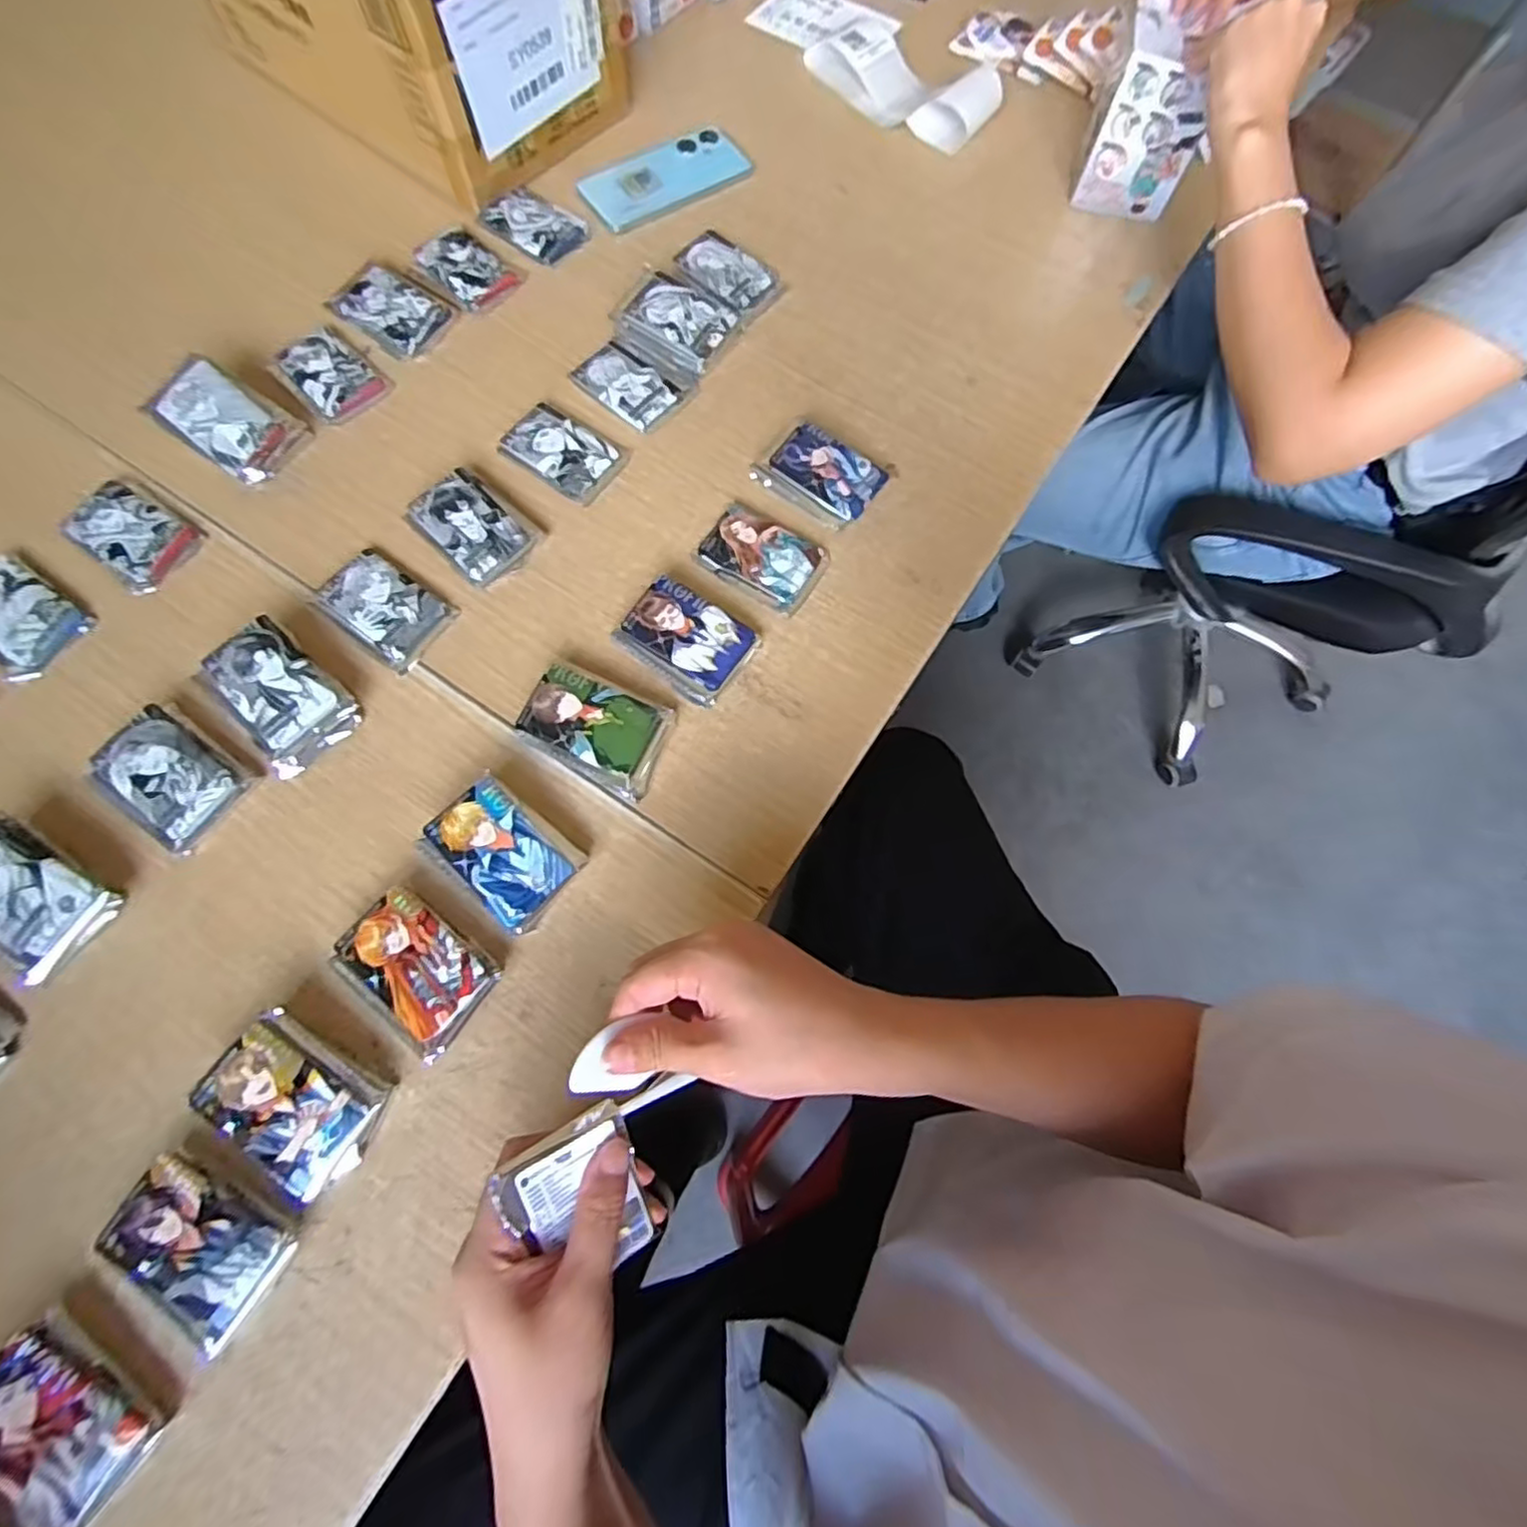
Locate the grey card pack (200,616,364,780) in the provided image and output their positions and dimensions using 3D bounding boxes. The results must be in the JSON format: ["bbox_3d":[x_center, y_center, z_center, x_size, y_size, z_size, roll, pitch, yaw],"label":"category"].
[{"bbox_3d":[-0.332,-0.046,0.474,0.092,0.032,0.064,43,75,11],"label":"grey card pack"}]

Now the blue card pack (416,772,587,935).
[{"bbox_3d":[-0.167,0.058,0.444,0.087,0.030,0.064,39,74,10],"label":"blue card pack"}]

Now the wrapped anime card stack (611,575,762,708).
[{"bbox_3d":[-0.057,-0.091,0.503,0.088,0.020,0.065,35,74,9],"label":"wrapped anime card stack"}]

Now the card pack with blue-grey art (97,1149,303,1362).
[{"bbox_3d":[-0.302,0.258,0.374,0.087,0.028,0.062,39,74,10],"label":"card pack with blue-grey art"}]

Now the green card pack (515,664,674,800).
[{"bbox_3d":[-0.118,-0.024,0.479,0.094,0.020,0.066,20,72,4],"label":"green card pack"}]

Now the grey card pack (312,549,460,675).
[{"bbox_3d":[-0.281,-0.115,0.510,0.092,0.011,0.061,34,74,9],"label":"grey card pack"}]

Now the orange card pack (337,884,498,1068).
[{"bbox_3d":[-0.213,0.126,0.423,0.090,0.019,0.064,38,74,10],"label":"orange card pack"}]

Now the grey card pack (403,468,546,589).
[{"bbox_3d":[-0.222,-0.181,0.527,0.083,0.019,0.061,41,75,11],"label":"grey card pack"}]

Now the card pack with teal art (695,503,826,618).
[{"bbox_3d":[-0.002,-0.163,0.534,0.093,0.011,0.065,32,73,8],"label":"card pack with teal art"}]

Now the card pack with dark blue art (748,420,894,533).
[{"bbox_3d":[0.045,-0.232,0.553,0.092,0.021,0.068,33,73,8],"label":"card pack with dark blue art"}]

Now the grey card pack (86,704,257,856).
[{"bbox_3d":[-0.394,0.007,0.460,0.089,0.023,0.063,38,74,10],"label":"grey card pack"}]

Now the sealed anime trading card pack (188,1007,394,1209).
[{"bbox_3d":[-0.266,0.194,0.391,0.085,0.034,0.067,33,73,8],"label":"sealed anime trading card pack"}]

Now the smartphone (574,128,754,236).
[{"bbox_3d":[-0.099,-0.573,0.667,0.162,0.010,0.088,-33,76,-12],"label":"smartphone"}]

